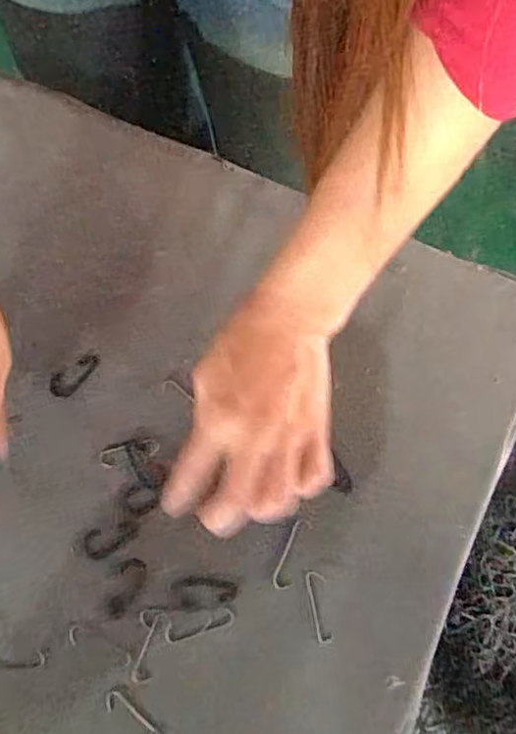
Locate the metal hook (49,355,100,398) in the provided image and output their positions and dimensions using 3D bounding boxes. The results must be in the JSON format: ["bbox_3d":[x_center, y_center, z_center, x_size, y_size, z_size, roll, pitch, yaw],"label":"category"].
[{"bbox_3d":[-0.122,0.006,0.412,0.037,0.004,0.017,-37,79,-7],"label":"metal hook"}]

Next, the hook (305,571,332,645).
[{"bbox_3d":[0.037,0.147,0.376,0.010,0.004,0.042,-7,77,-1],"label":"hook"}]

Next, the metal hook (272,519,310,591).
[{"bbox_3d":[0.021,0.117,0.382,0.012,0.004,0.043,22,78,6],"label":"metal hook"}]

